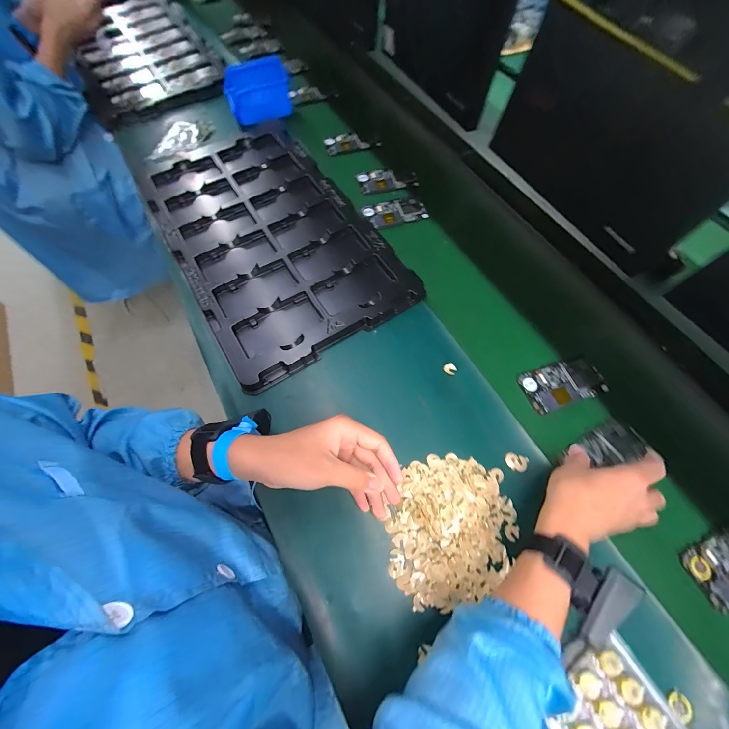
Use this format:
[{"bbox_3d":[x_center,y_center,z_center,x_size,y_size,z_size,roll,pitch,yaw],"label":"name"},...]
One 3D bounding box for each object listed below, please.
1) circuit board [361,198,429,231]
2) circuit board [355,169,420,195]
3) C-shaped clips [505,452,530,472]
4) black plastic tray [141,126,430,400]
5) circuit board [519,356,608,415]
[{"bbox_3d":[0.063,-0.303,0.626,0.123,0.006,0.063,-18,67,-10],"label":"circuit board"},{"bbox_3d":[0.048,-0.392,0.670,0.122,0.013,0.061,-16,77,-8],"label":"circuit board"},{"bbox_3d":[0.206,0.132,0.424,0.030,0.004,0.021,13,70,4],"label":"C-shaped clips"},{"bbox_3d":[-0.179,-0.249,0.587,0.332,0.036,0.547,-29,70,-14],"label":"black plastic tray"},{"bbox_3d":[0.302,0.029,0.479,0.120,0.011,0.065,-16,67,-9],"label":"circuit board"}]

